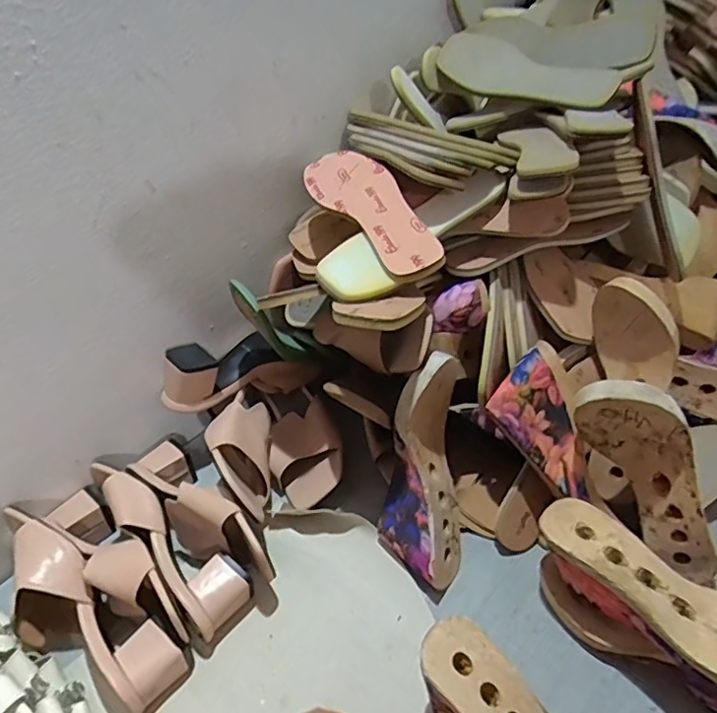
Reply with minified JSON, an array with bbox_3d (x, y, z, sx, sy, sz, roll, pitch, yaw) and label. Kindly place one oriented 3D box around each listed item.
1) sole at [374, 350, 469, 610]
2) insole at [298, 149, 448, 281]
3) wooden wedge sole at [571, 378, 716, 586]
[{"bbox_3d":[0.067,0.118,0.587,0.085,0.241,0.071,2,1,8],"label":"sole"},{"bbox_3d":[0.015,-0.163,0.606,0.077,0.007,0.233,-34,53,-6],"label":"insole"},{"bbox_3d":[0.274,0.109,0.531,0.081,0.233,0.053,-13,25,48],"label":"wooden wedge sole"}]

